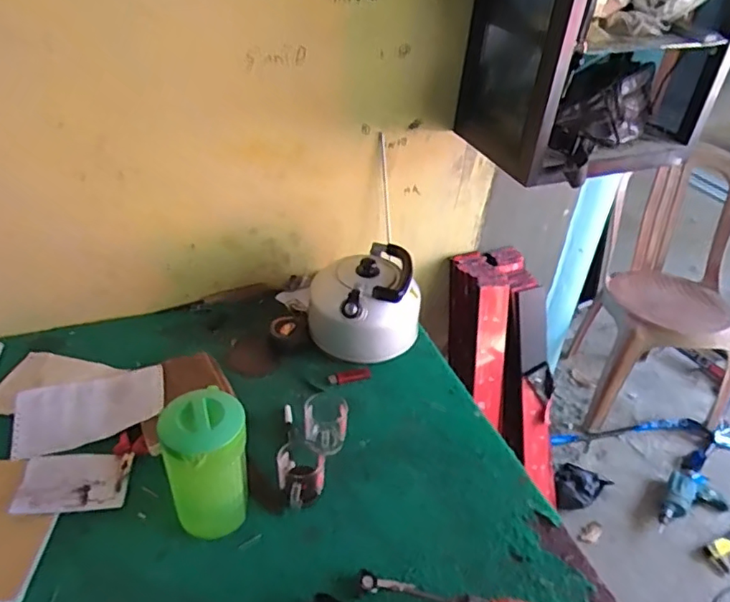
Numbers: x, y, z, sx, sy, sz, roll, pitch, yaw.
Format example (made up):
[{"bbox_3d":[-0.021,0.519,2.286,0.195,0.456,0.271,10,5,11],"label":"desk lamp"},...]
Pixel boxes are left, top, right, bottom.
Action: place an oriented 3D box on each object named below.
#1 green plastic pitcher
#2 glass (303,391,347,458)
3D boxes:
[{"bbox_3d":[-0.213,0.223,0.772,0.103,0.199,0.105,2,37,-2],"label":"green plastic pitcher"},{"bbox_3d":[-0.065,0.206,0.919,0.068,0.077,0.085,2,37,-3],"label":"glass"}]

